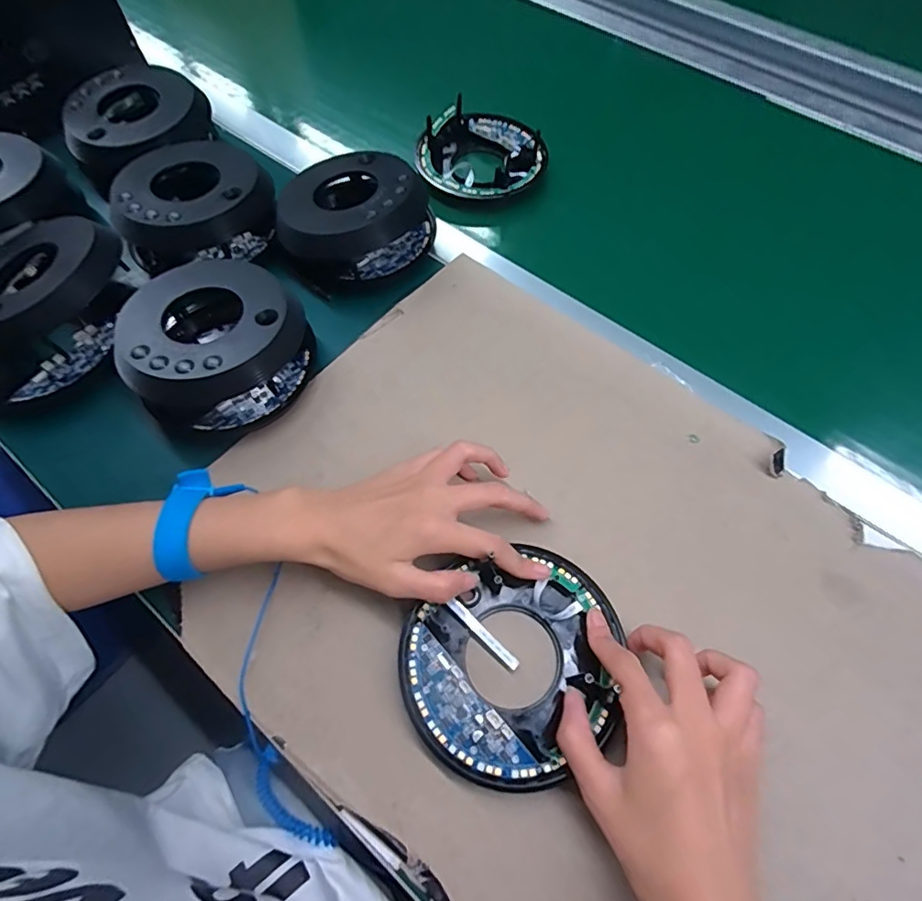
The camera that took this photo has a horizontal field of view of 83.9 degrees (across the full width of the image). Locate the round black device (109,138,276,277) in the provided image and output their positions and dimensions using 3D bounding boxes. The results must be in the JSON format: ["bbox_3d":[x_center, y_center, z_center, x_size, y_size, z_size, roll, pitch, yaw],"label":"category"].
[{"bbox_3d":[-0.229,-0.207,0.438,0.119,0.055,0.115,0,63,0],"label":"round black device"}]

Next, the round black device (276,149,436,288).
[{"bbox_3d":[-0.097,-0.206,0.449,0.123,0.063,0.117,0,63,0],"label":"round black device"}]

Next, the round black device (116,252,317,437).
[{"bbox_3d":[-0.177,-0.074,0.378,0.118,0.066,0.122,0,63,0],"label":"round black device"}]

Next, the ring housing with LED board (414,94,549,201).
[{"bbox_3d":[0.020,-0.300,0.513,0.125,0.035,0.123,1,63,1],"label":"ring housing with LED board"}]

